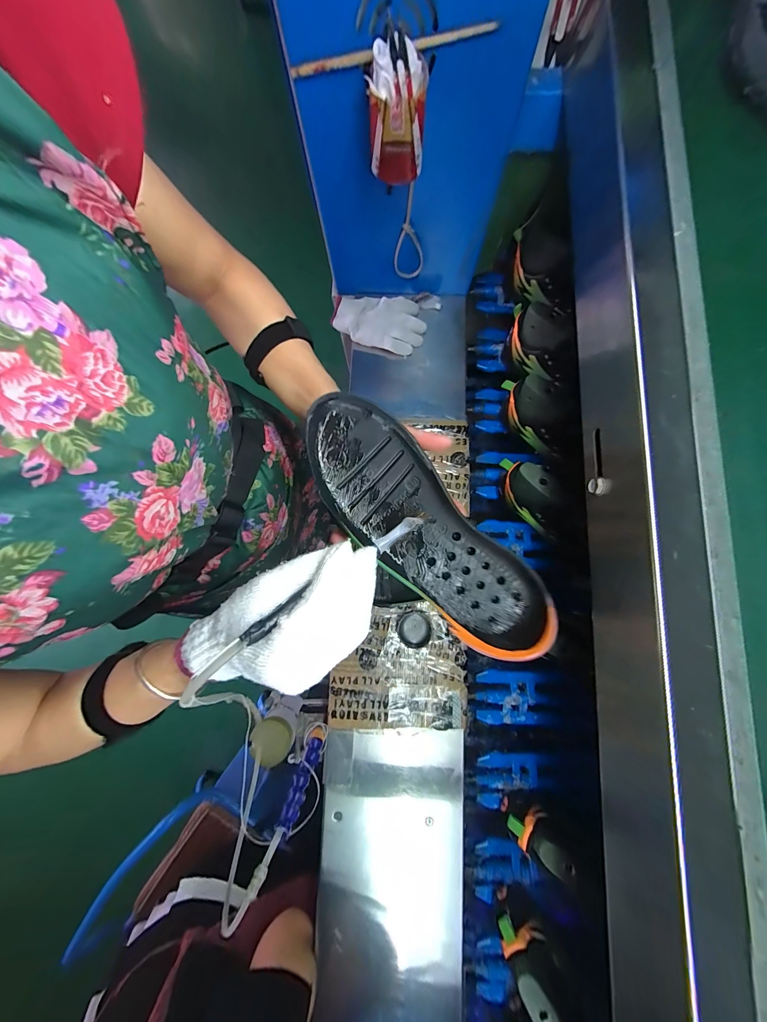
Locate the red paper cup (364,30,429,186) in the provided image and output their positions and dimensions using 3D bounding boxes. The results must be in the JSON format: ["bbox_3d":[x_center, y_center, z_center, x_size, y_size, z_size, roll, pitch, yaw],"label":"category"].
[{"bbox_3d":[0.017,-0.468,0.385,0.063,0.104,0.053,5,80,1],"label":"red paper cup"}]

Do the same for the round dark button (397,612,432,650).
[{"bbox_3d":[0.055,0.213,0.579,0.057,0.019,0.059,0,80,0],"label":"round dark button"}]

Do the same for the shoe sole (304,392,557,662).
[{"bbox_3d":[0.030,0.015,0.280,0.089,0.045,0.260,-42,86,-7],"label":"shoe sole"}]

